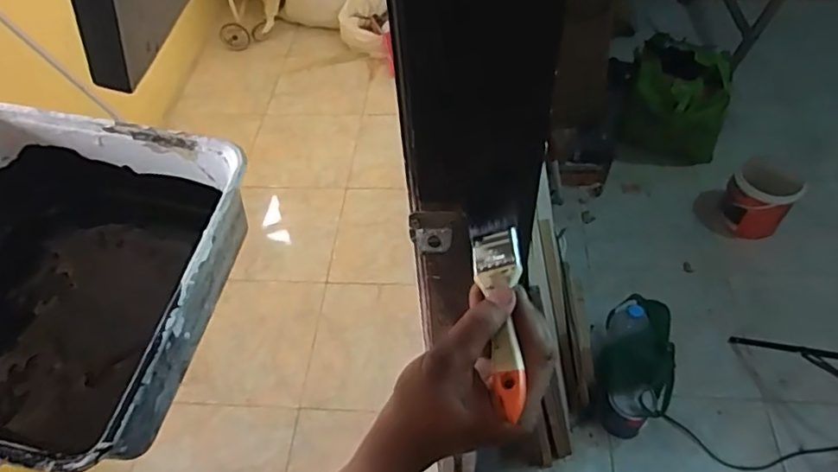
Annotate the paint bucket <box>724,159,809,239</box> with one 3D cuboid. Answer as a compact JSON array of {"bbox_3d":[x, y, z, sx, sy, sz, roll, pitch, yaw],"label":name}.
[{"bbox_3d":[1.013,-0.110,1.694,0.181,0.199,0.211,34,62,26],"label":"paint bucket"}]

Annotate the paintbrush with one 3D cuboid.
[{"bbox_3d":[0.058,0.050,0.387,0.034,0.018,0.142,-5,54,2],"label":"paintbrush"}]

